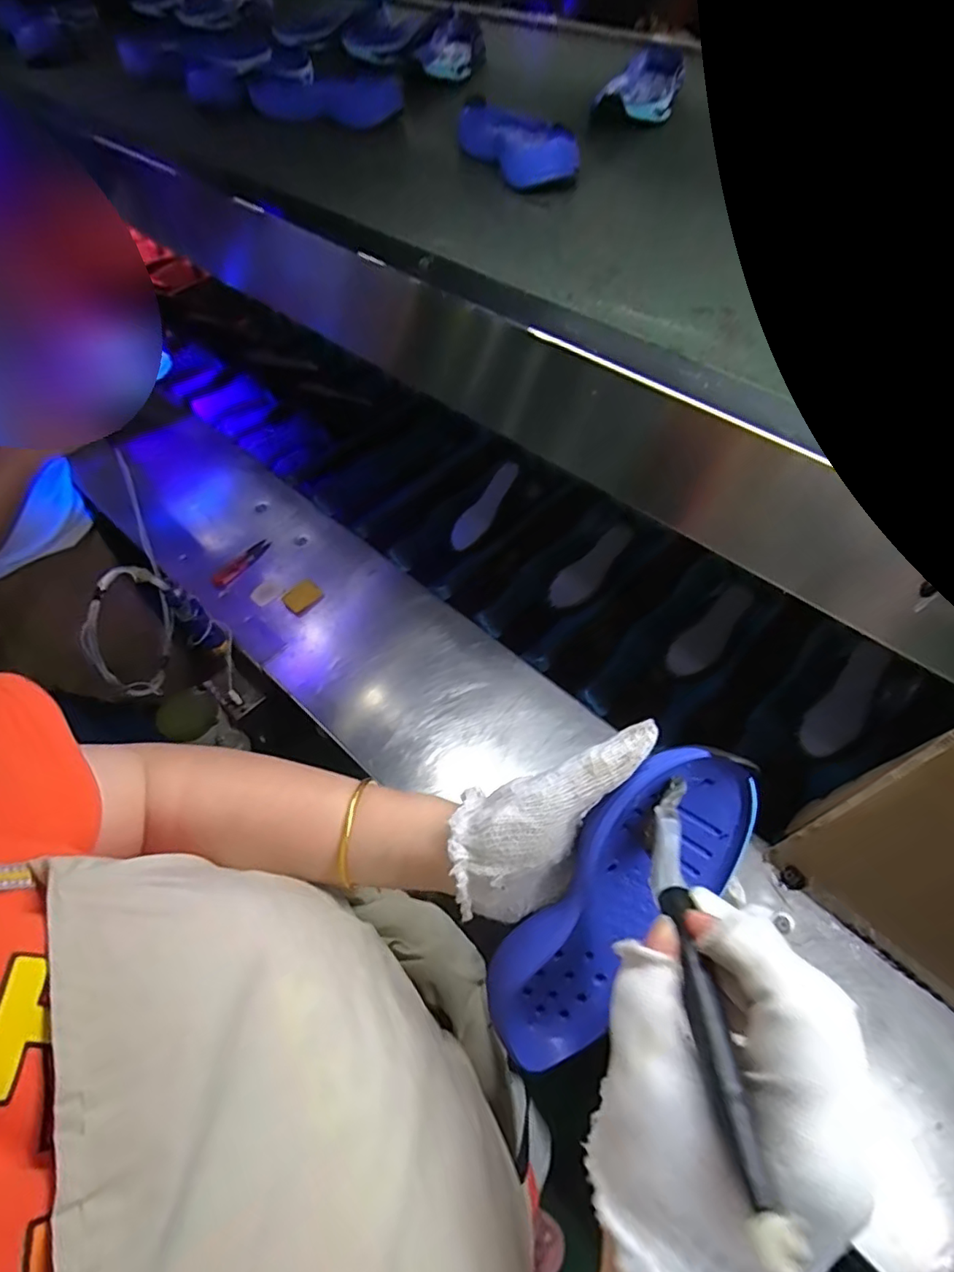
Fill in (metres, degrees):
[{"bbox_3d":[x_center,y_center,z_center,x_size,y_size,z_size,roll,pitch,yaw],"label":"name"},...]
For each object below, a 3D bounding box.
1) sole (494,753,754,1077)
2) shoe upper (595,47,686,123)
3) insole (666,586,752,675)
[{"bbox_3d":[0.074,0.142,0.288,0.084,0.023,0.188,36,98,-15],"label":"sole"},{"bbox_3d":[0.199,-0.648,0.646,0.077,0.032,0.189,17,59,11],"label":"shoe upper"},{"bbox_3d":[0.334,-0.004,0.774,0.164,0.004,0.053,-40,86,-11],"label":"insole"}]

